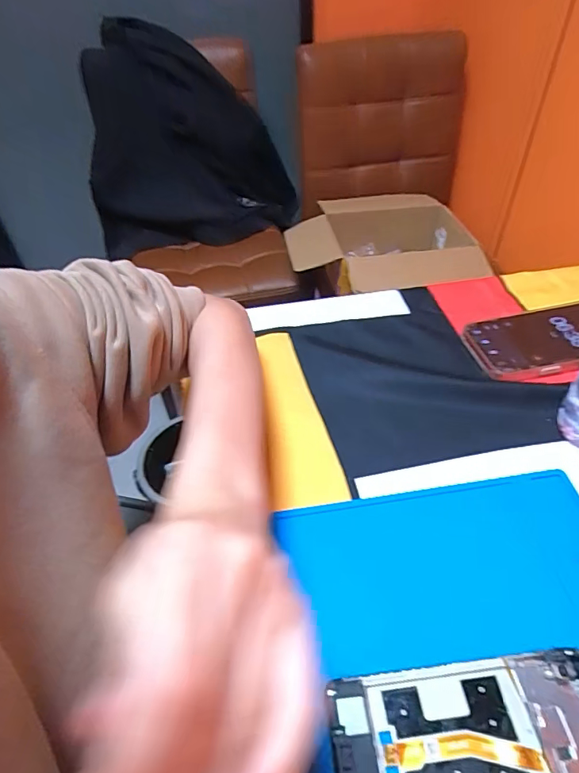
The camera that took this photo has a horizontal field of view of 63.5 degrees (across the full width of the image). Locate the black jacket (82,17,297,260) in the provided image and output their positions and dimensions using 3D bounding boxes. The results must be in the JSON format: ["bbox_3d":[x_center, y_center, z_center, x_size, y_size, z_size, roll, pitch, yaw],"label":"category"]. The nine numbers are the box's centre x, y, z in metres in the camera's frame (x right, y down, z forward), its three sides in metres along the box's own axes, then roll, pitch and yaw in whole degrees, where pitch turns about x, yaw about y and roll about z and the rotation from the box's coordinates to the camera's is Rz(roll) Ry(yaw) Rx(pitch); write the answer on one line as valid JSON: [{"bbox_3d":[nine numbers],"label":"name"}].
[{"bbox_3d":[-0.277,-0.608,1.223,0.527,0.463,0.184,10,47,13],"label":"black jacket"}]

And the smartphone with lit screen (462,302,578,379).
[{"bbox_3d":[0.258,-0.048,0.460,0.166,0.010,0.082,-11,46,-7],"label":"smartphone with lit screen"}]

